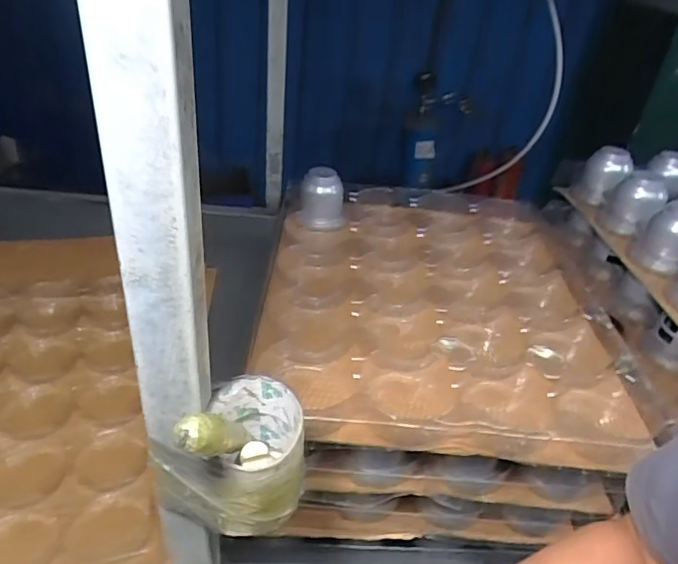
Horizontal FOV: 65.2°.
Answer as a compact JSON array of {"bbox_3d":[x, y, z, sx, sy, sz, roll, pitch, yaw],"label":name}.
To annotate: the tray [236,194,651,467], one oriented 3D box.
[{"bbox_3d":[0.132,0.007,0.738,0.445,0.049,0.535,5,33,-3],"label":"tray"}]

